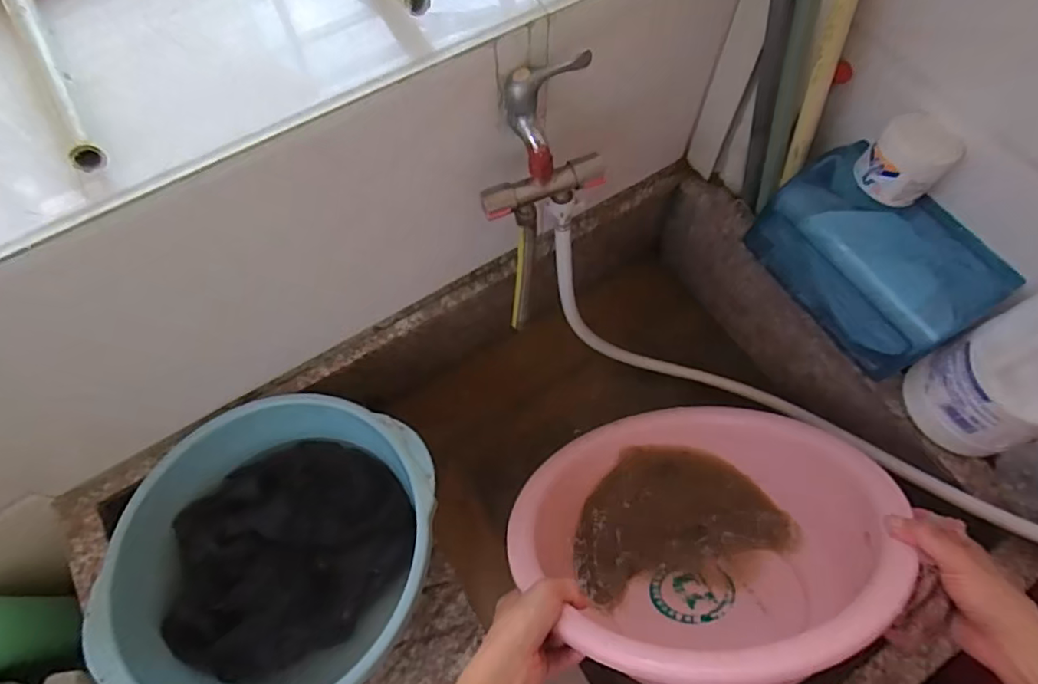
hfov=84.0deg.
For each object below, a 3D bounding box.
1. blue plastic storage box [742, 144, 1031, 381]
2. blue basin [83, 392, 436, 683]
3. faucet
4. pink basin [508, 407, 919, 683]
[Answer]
[{"bbox_3d":[0.368,-0.090,0.605,0.119,0.113,0.214,-33,69,-13],"label":"blue plastic storage box"},{"bbox_3d":[-0.236,0.208,0.581,0.293,0.099,0.293,0,66,1],"label":"blue basin"},{"bbox_3d":[0.015,-0.173,0.507,0.113,0.120,0.062,-23,68,-9],"label":"faucet"},{"bbox_3d":[0.173,0.197,0.570,0.340,0.119,0.336,-10,26,5],"label":"pink basin"}]

